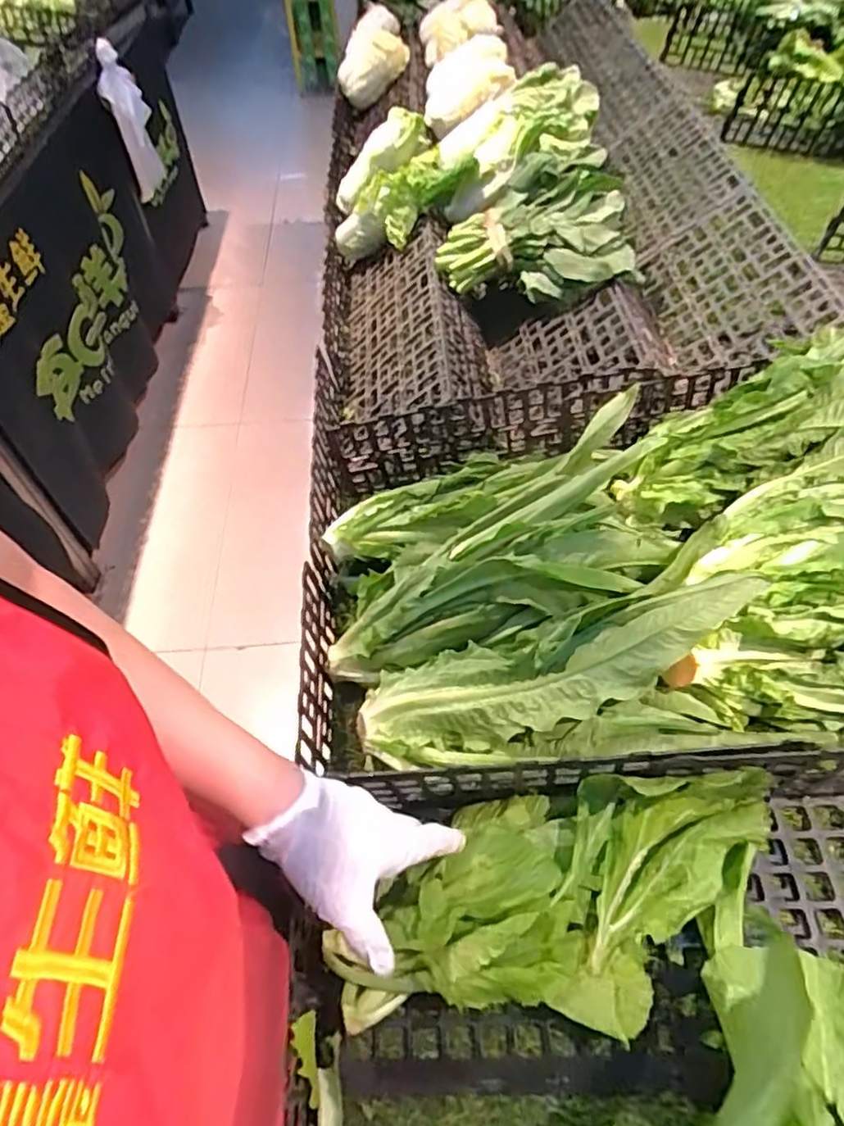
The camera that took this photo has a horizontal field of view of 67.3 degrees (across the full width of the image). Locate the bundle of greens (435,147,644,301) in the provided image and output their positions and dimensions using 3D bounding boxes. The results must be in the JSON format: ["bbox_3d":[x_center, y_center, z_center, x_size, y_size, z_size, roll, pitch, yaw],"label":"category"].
[{"bbox_3d":[0.169,-0.444,0.847,0.267,0.133,0.187,23,59,18],"label":"bundle of greens"}]

